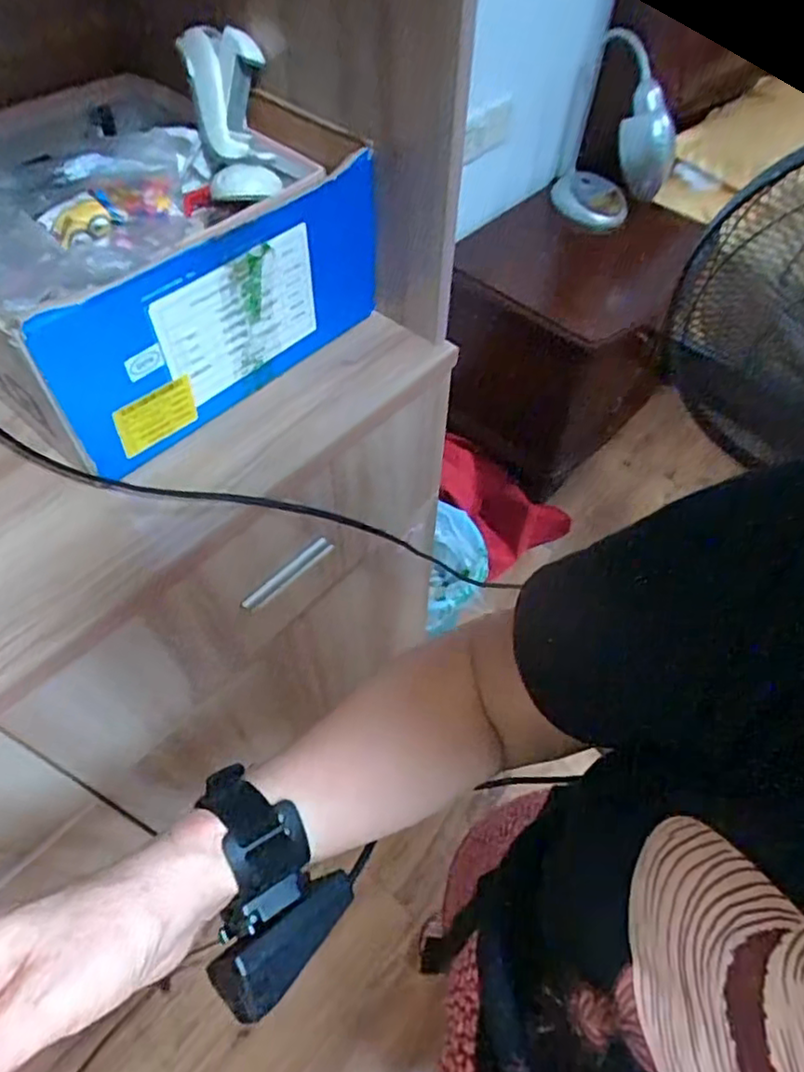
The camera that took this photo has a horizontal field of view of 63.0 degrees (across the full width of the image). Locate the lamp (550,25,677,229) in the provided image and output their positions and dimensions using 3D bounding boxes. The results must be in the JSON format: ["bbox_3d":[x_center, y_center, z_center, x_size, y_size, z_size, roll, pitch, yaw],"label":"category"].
[{"bbox_3d":[0.485,-0.880,1.436,0.243,0.334,0.211,17,56,10],"label":"lamp"}]

